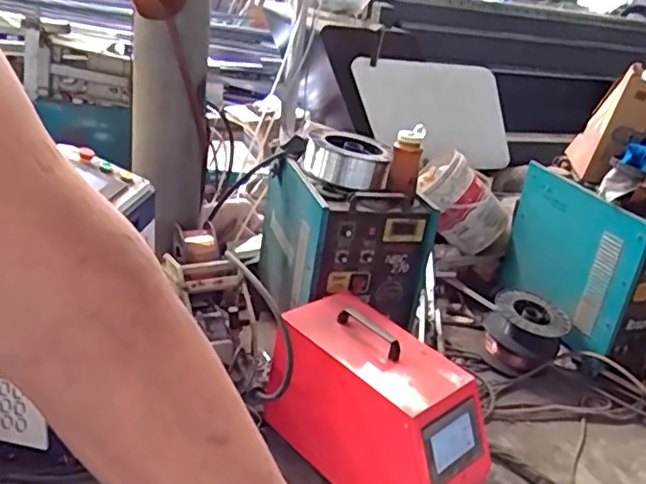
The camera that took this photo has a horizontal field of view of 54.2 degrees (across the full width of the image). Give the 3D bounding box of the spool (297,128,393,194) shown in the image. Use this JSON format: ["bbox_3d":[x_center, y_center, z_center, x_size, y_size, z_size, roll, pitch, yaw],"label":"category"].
[{"bbox_3d":[0.073,-0.265,1.974,0.274,0.112,0.297,7,25,-3],"label":"spool"}]

